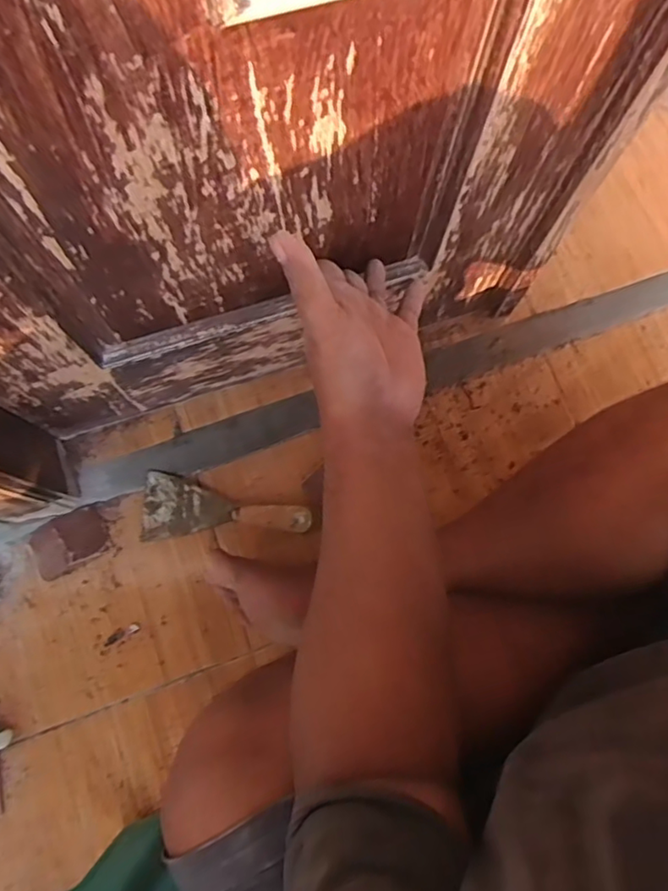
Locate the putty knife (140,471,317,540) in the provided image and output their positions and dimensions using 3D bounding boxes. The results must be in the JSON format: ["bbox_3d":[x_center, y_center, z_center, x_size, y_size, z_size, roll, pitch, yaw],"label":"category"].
[{"bbox_3d":[-0.108,0.060,0.599,0.166,0.019,0.065,1,76,-2],"label":"putty knife"}]

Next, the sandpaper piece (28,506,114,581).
[{"bbox_3d":[-0.264,0.095,0.588,0.074,0.022,0.053,-26,78,-8],"label":"sandpaper piece"}]

